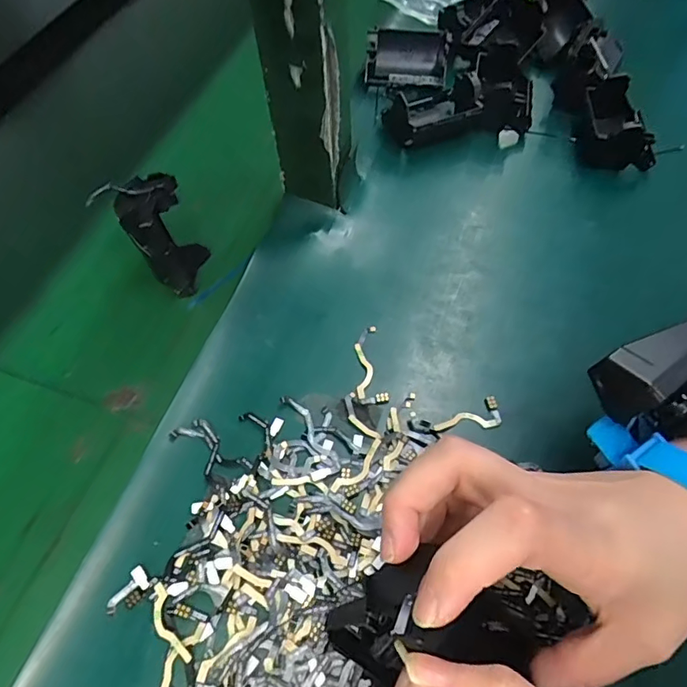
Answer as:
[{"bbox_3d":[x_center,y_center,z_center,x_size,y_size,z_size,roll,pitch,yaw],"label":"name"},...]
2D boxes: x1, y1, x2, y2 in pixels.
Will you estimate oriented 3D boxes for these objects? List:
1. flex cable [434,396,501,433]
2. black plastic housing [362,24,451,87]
[{"bbox_3d":[0.073,0.045,0.286,0.042,0.005,0.016,-24,61,-12],"label":"flex cable"},{"bbox_3d":[0.058,-0.259,0.445,0.074,0.035,0.060,2,59,3],"label":"black plastic housing"}]

